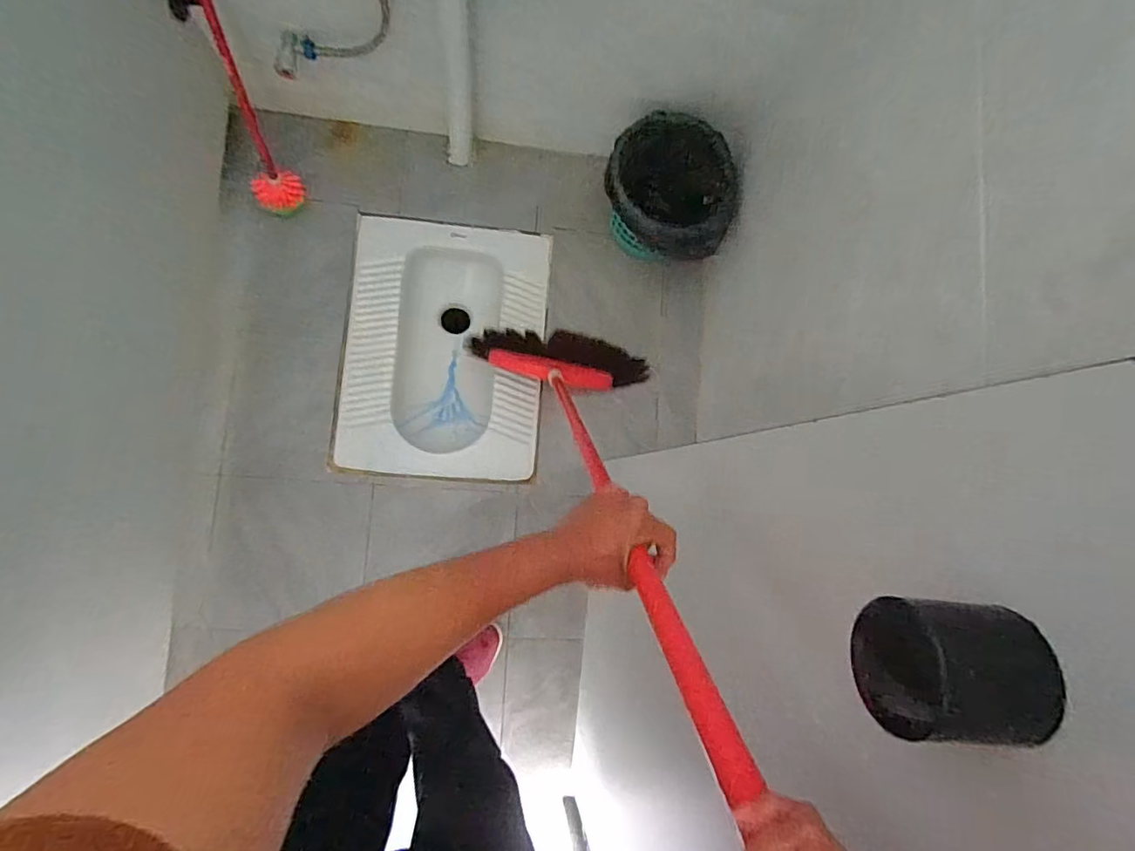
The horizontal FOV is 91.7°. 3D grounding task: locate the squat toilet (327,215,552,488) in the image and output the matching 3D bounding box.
[{"bbox_3d":[-0.292,-0.177,1.357,0.442,0.202,0.596,5,83,-7],"label":"squat toilet"}]

